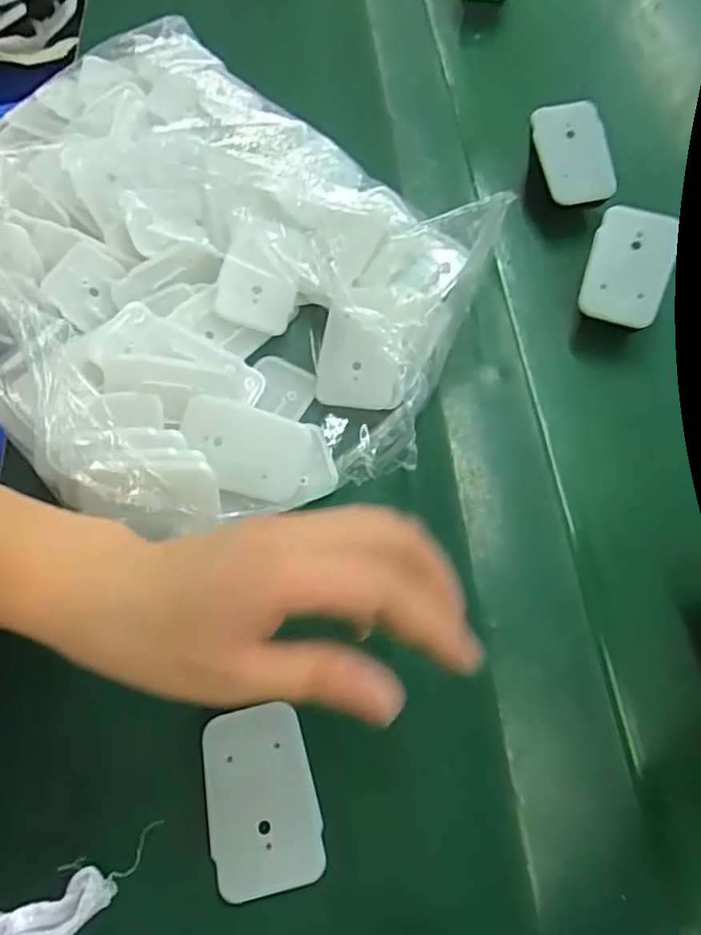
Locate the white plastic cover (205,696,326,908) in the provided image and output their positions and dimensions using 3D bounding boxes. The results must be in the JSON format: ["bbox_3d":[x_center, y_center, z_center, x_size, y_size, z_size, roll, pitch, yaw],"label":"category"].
[{"bbox_3d":[-0.038,0.138,0.261,0.044,0.004,0.068,-11,65,-4],"label":"white plastic cover"}]

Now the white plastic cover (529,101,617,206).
[{"bbox_3d":[0.140,-0.196,0.389,0.042,0.007,0.061,-16,95,2],"label":"white plastic cover"}]

